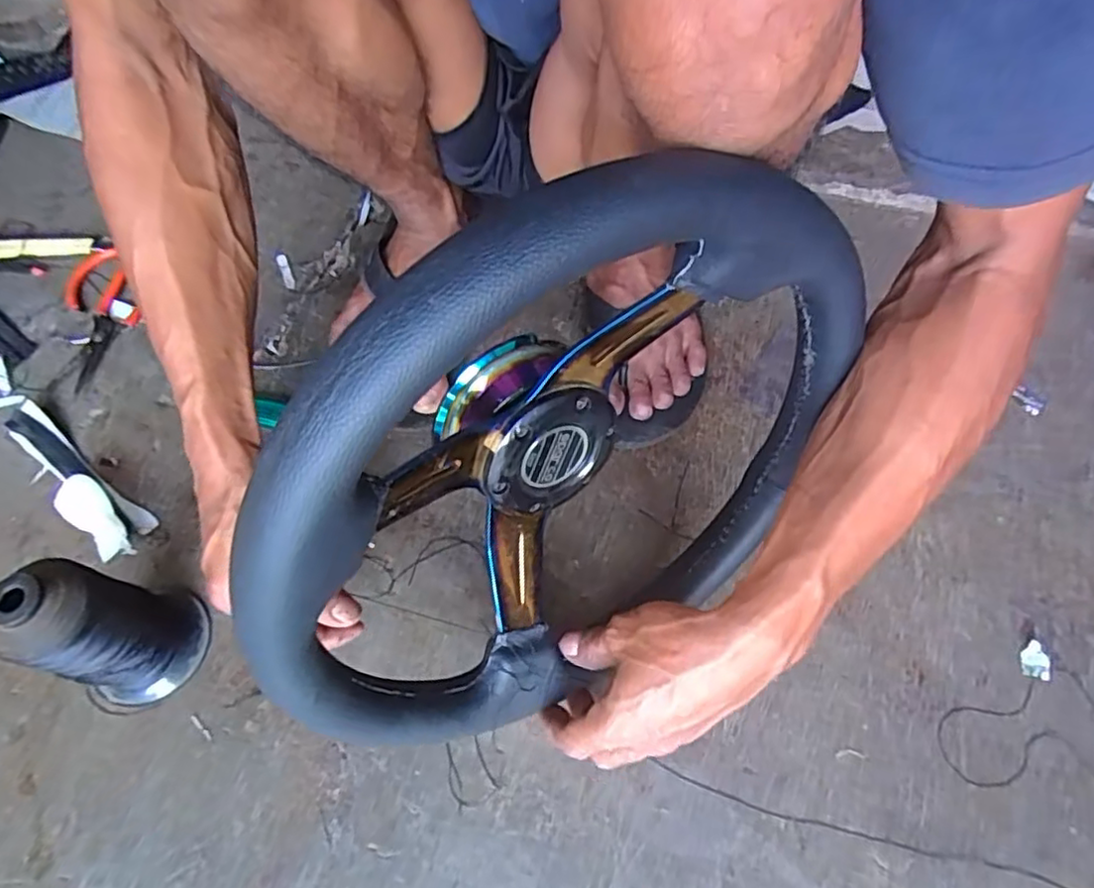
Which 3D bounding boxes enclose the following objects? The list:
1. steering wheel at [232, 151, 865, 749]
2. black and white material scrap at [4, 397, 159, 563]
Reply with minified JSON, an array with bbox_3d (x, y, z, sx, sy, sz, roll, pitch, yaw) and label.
[{"bbox_3d":[0.014,0.021,0.342,0.326,0.344,0.085,-30,51,-16],"label":"steering wheel"},{"bbox_3d":[-0.383,0.025,0.505,0.173,0.015,0.042,38,68,17],"label":"black and white material scrap"}]

